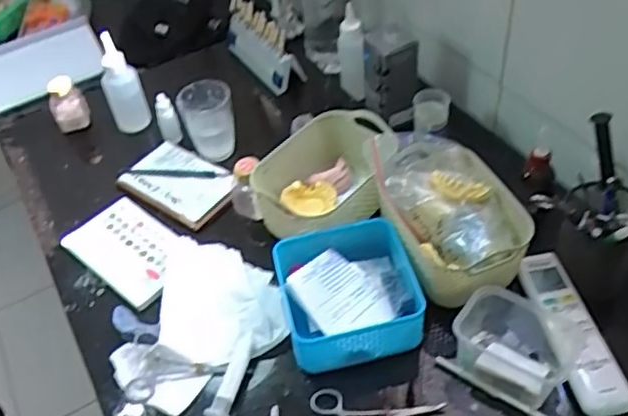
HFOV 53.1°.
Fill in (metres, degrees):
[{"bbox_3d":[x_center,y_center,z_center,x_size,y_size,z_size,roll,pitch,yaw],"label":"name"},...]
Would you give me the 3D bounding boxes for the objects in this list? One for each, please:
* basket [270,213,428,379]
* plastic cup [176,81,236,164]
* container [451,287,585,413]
[{"bbox_3d":[0.038,0.090,0.656,0.139,0.060,0.132,-14,47,-6],"label":"basket"},{"bbox_3d":[-0.144,-0.117,0.863,0.071,0.116,0.063,-12,47,-4],"label":"plastic cup"},{"bbox_3d":[0.197,0.129,0.603,0.102,0.063,0.092,28,56,29],"label":"container"}]

